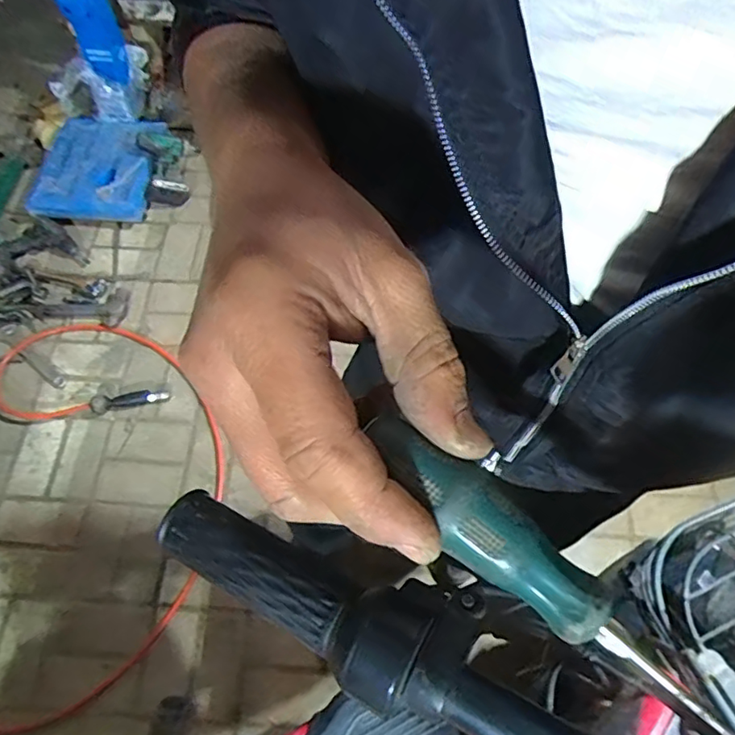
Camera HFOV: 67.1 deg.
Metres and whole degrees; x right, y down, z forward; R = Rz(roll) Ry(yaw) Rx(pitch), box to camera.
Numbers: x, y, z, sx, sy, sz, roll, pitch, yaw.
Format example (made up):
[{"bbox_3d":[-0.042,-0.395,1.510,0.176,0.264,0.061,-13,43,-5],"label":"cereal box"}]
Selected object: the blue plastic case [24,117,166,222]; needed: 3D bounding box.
[{"bbox_3d":[-0.721,-0.538,1.476,0.288,0.072,0.332,4,63,-19],"label":"blue plastic case"}]

